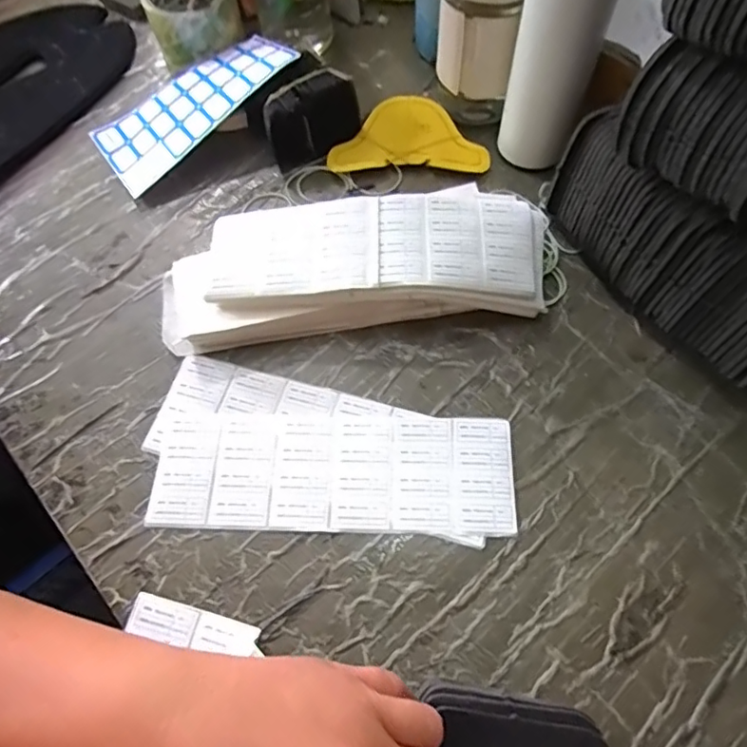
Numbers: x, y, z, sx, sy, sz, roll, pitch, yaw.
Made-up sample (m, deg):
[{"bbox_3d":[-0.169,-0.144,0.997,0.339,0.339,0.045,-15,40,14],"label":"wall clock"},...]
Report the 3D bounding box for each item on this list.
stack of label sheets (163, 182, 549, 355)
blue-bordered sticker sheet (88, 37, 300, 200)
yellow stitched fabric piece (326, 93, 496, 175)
[{"bbox_3d":[-0.018,-0.089,0.452,0.313,0.052,0.109,-6,64,0],"label":"stack of label sheets"},{"bbox_3d":[-0.177,-0.263,0.547,0.197,0.012,0.113,-39,60,0],"label":"blue-bordered sticker sheet"},{"bbox_3d":[0.033,-0.229,0.536,0.143,0.015,0.092,-1,64,3],"label":"yellow stitched fabric piece"}]

